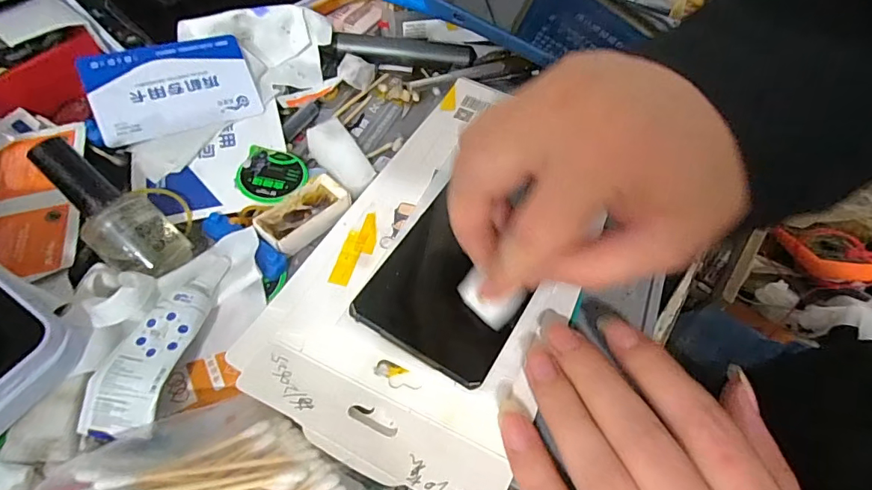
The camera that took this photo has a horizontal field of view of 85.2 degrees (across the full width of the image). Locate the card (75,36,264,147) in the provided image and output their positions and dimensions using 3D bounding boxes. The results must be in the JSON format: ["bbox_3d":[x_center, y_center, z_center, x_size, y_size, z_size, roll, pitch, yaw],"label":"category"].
[{"bbox_3d":[-0.153,-0.092,0.277,0.085,0.004,0.053,-21,88,-21],"label":"card"}]

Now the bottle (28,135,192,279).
[{"bbox_3d":[-0.154,-0.015,0.225,0.078,0.023,0.034,45,62,-6],"label":"bottle"}]

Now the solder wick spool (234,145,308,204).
[{"bbox_3d":[-0.092,-0.039,0.266,0.036,0.006,0.036,1,56,-1],"label":"solder wick spool"}]

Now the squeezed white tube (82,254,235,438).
[{"bbox_3d":[-0.116,0.038,0.206,0.029,0.019,0.087,9,56,4],"label":"squeezed white tube"}]

